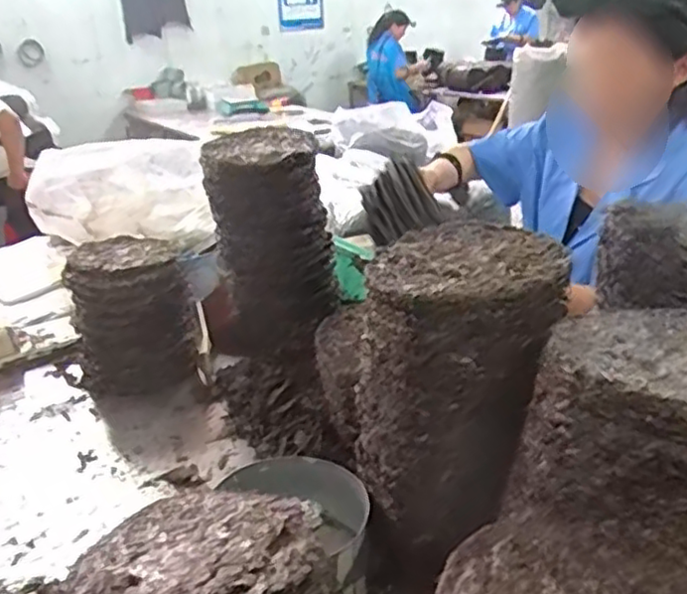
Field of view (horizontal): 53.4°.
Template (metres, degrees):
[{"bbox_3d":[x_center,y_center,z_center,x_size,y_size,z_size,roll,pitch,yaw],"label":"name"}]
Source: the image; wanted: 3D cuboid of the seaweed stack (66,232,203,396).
[{"bbox_3d":[-0.380,0.020,1.274,0.218,0.208,0.228,-8,23,-10],"label":"seaweed stack"}]

